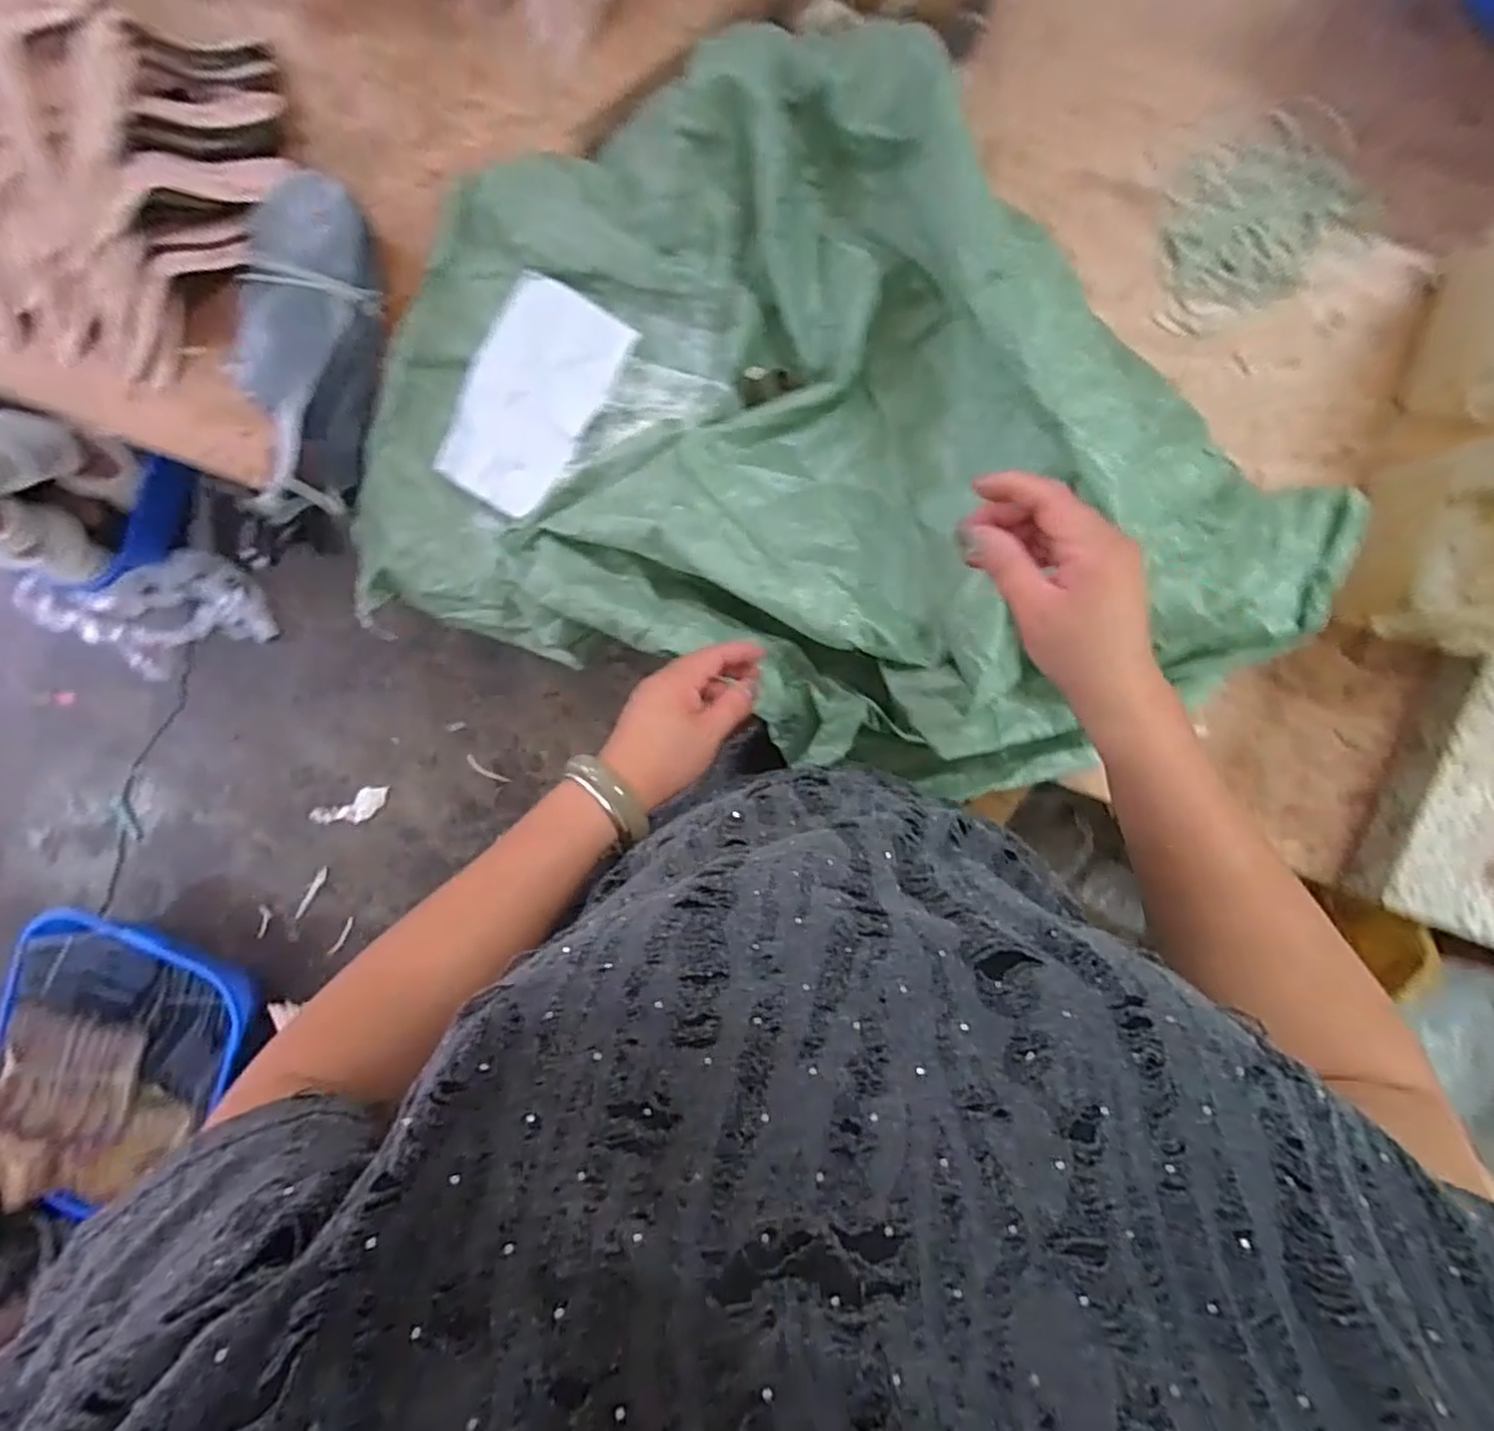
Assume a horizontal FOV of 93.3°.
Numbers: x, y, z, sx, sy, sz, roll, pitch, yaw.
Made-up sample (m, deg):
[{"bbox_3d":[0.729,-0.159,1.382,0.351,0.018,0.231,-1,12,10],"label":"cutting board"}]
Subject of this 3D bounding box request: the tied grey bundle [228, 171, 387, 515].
[{"bbox_3d":[-0.415,-0.338,0.669,0.111,0.073,0.290,14,94,8],"label":"tied grey bundle"}]

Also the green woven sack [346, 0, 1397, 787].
[{"bbox_3d":[0.023,-0.240,0.558,0.744,0.190,0.496,21,95,7],"label":"green woven sack"}]

